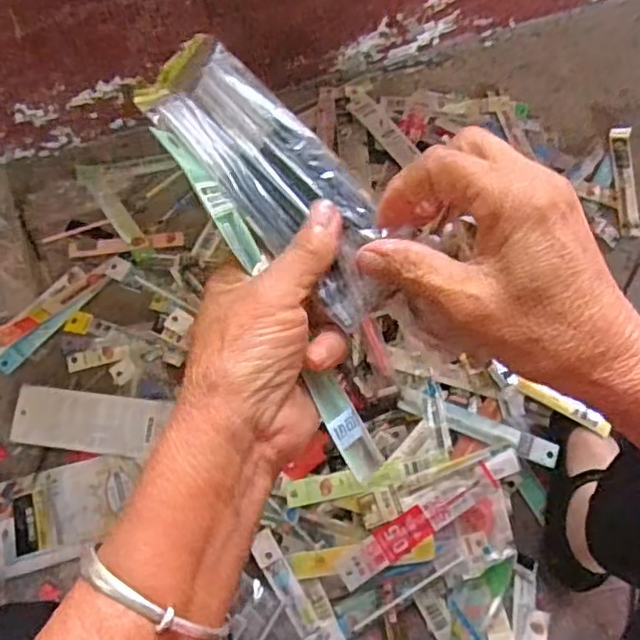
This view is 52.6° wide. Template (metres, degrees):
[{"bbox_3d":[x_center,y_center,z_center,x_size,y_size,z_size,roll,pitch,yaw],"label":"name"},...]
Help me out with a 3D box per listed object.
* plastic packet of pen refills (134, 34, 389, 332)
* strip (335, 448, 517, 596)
[{"bbox_3d":[-0.019,-0.068,0.294,0.055,0.016,0.146,-38,82,-13],"label":"plastic packet of pen refills"},{"bbox_3d":[0.115,0.203,0.674,0.217,0.004,0.035,-32,86,-8],"label":"strip"}]

